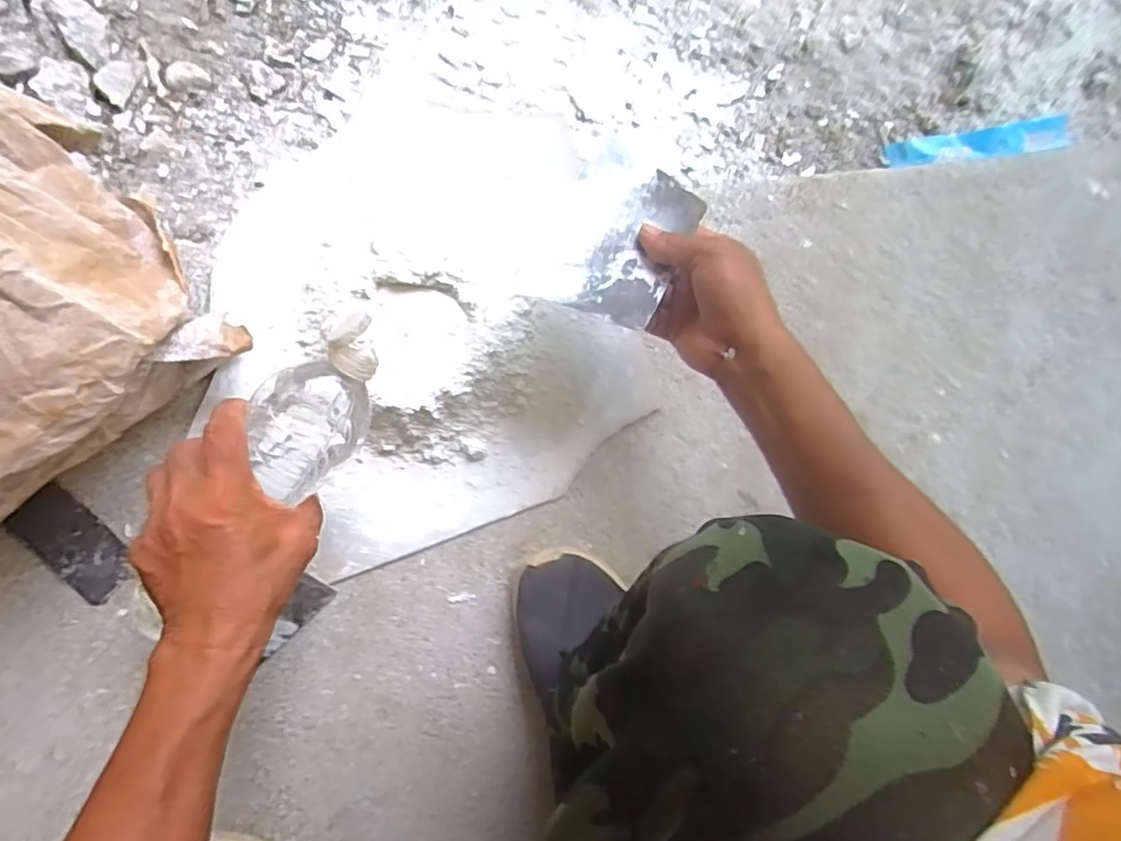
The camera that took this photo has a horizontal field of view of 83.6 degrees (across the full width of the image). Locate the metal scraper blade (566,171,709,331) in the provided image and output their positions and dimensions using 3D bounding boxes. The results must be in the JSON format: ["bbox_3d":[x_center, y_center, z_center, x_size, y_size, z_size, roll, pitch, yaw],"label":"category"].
[{"bbox_3d":[0.059,-0.122,0.445,0.054,0.004,0.123,29,73,0],"label":"metal scraper blade"}]

